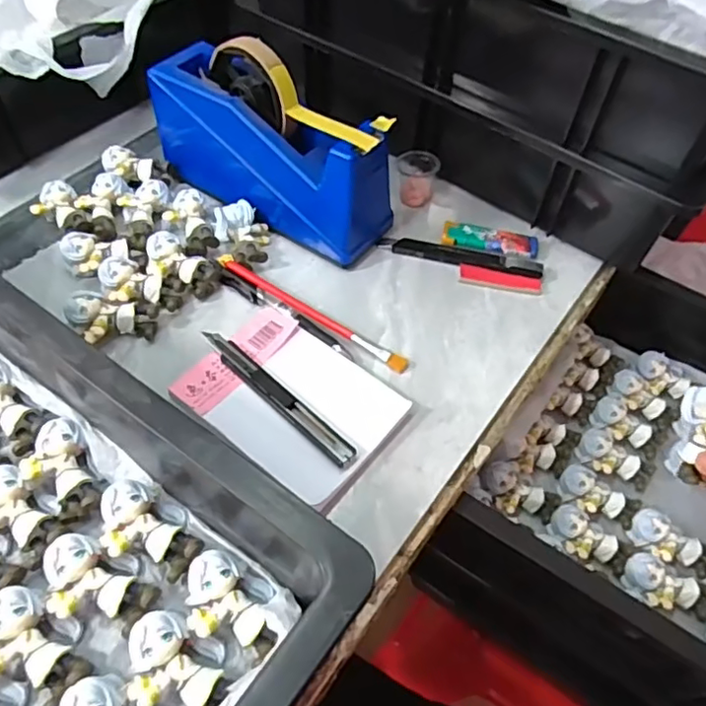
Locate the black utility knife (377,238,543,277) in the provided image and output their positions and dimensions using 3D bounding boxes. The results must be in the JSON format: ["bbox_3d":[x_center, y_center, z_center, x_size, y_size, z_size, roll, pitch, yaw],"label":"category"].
[{"bbox_3d":[0.089,-0.081,0.492,0.133,0.008,0.018,12,54,5],"label":"black utility knife"}]

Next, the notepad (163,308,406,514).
[{"bbox_3d":[-0.039,0.031,0.394,0.129,0.015,0.097,33,58,19],"label":"notepad"}]

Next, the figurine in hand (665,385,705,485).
[{"bbox_3d":[0.223,0.053,0.384,0.025,0.064,0.021,15,17,6],"label":"figurine in hand"}]

